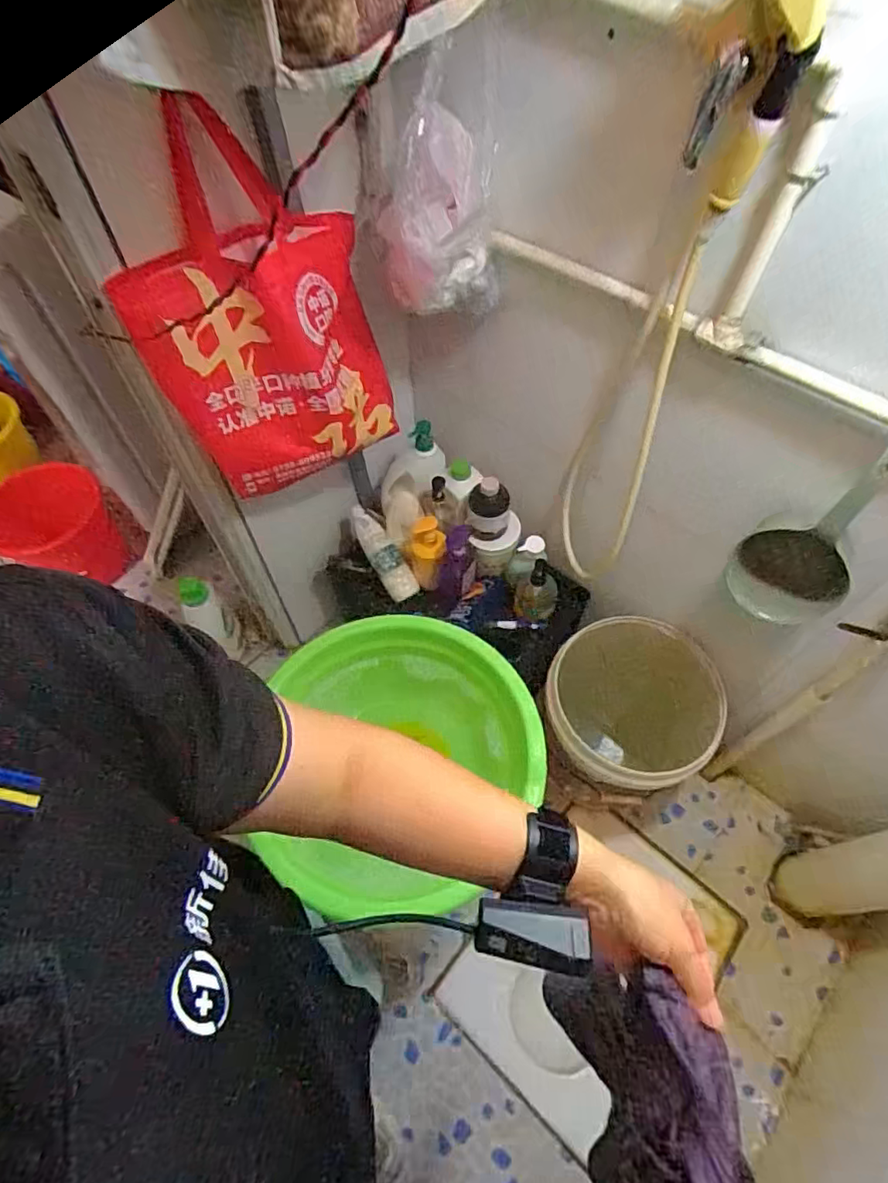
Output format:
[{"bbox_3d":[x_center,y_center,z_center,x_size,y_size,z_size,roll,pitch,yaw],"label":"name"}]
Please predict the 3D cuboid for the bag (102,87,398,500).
[{"bbox_3d":[-0.254,-0.365,0.787,0.311,0.428,0.157,-24,60,-15],"label":"bag"}]

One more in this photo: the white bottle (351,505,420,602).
[{"bbox_3d":[-0.133,-0.082,1.215,0.053,0.061,0.221,-31,87,-18],"label":"white bottle"}]

